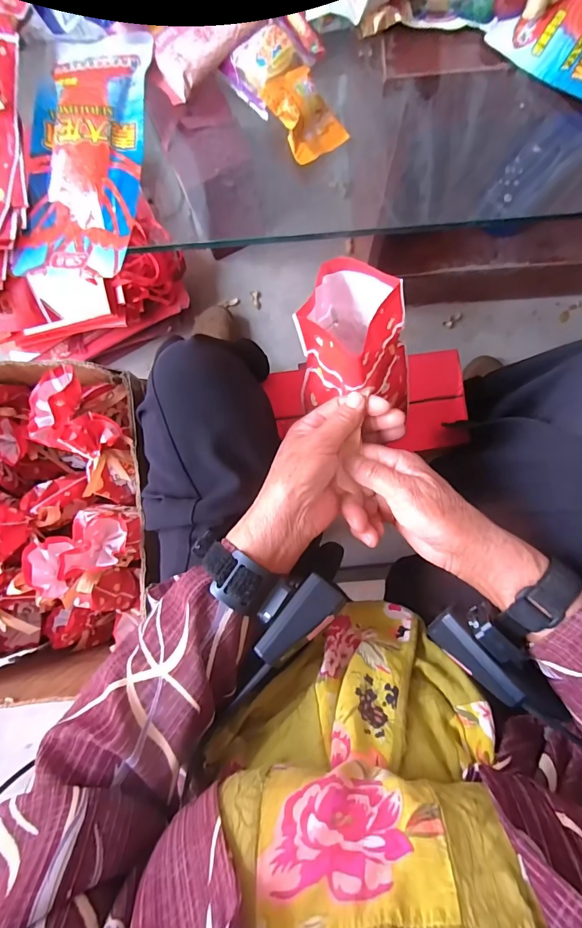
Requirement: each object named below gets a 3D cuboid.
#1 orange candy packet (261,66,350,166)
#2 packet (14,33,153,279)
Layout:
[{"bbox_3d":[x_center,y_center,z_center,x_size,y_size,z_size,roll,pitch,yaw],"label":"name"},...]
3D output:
[{"bbox_3d":[0.010,-0.270,0.304,0.044,0.023,0.061,-33,84,0],"label":"orange candy packet"},{"bbox_3d":[-0.163,-0.244,0.315,0.092,0.015,0.190,8,86,3],"label":"packet"}]

